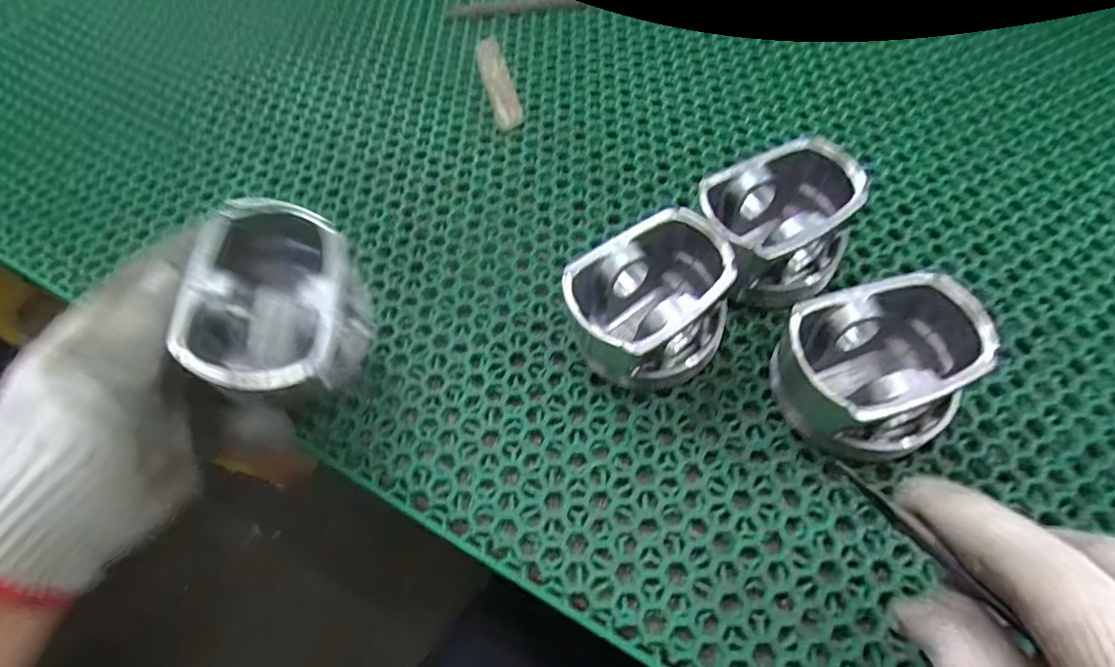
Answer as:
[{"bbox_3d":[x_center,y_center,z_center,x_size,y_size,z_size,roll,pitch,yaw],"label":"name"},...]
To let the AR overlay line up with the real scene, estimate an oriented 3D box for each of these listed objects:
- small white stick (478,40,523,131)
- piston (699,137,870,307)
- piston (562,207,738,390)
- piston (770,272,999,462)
[{"bbox_3d":[-0.042,-0.178,0.407,0.019,0.004,0.099,-14,61,-4],"label":"small white stick"},{"bbox_3d":[0.116,-0.054,0.296,0.077,0.054,0.068,-32,63,-14],"label":"piston"},{"bbox_3d":[0.047,-0.013,0.278,0.074,0.050,0.064,-34,64,-15],"label":"piston"},{"bbox_3d":[0.139,0.017,0.253,0.070,0.053,0.065,-2,61,3],"label":"piston"}]

